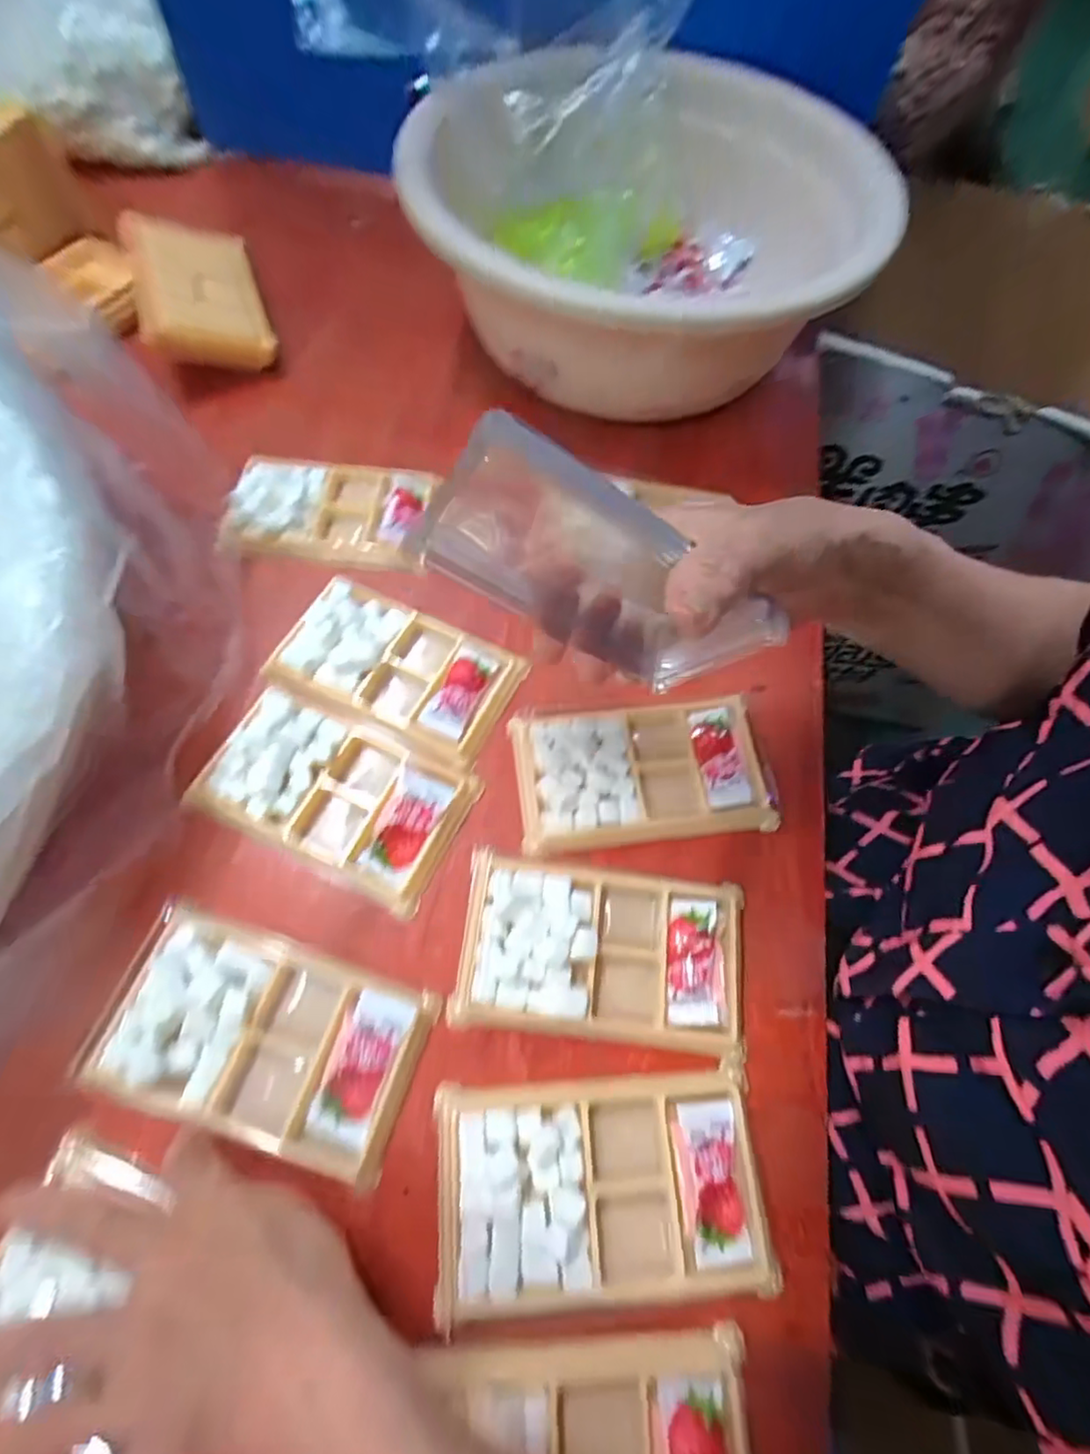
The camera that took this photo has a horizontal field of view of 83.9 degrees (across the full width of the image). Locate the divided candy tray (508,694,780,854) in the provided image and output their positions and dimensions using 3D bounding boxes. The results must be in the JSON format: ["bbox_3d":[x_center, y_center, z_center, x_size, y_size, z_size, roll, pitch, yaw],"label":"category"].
[{"bbox_3d":[0.052,0.022,0.334,0.133,0.017,0.075,-5,66,-6],"label":"divided candy tray"}]

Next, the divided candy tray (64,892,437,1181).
[{"bbox_3d":[-0.125,0.136,0.269,0.135,0.016,0.075,18,66,4],"label":"divided candy tray"}]

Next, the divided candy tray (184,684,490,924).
[{"bbox_3d":[-0.110,0.032,0.320,0.133,0.023,0.076,25,66,7],"label":"divided candy tray"}]

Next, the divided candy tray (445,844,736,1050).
[{"bbox_3d":[0.029,0.106,0.292,0.135,0.016,0.076,7,65,-1],"label":"divided candy tray"}]

